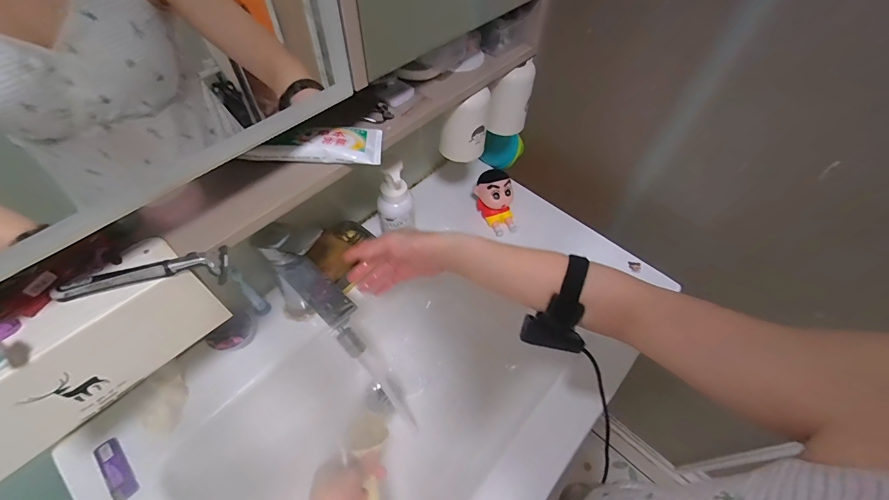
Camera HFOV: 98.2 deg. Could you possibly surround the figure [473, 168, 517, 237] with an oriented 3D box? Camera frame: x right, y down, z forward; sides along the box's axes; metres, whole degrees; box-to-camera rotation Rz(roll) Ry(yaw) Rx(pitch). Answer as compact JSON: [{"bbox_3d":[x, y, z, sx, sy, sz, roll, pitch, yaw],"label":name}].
[{"bbox_3d":[0.098,-0.091,0.703,0.048,0.083,0.093,-29,62,-20],"label":"figure"}]

